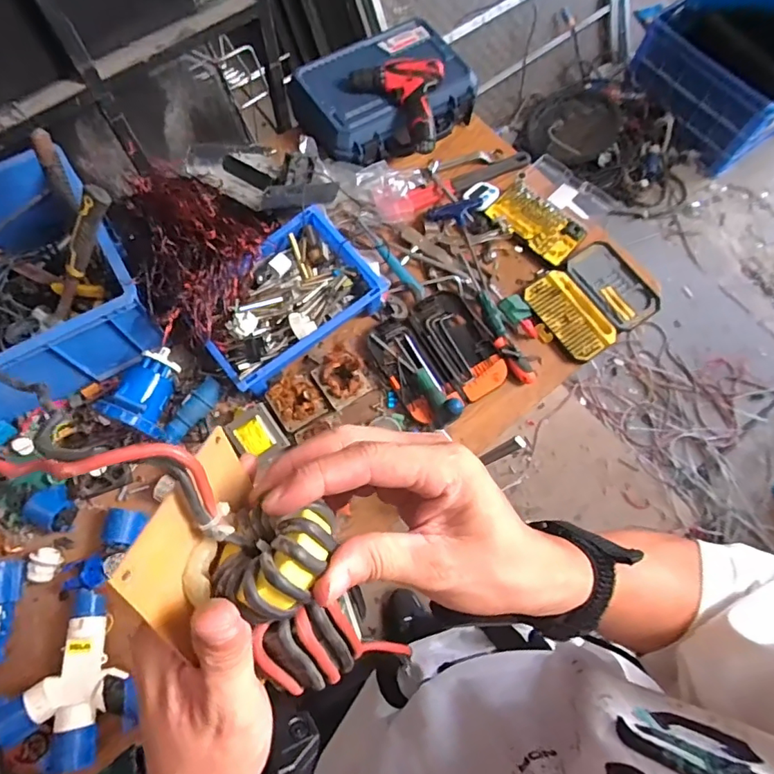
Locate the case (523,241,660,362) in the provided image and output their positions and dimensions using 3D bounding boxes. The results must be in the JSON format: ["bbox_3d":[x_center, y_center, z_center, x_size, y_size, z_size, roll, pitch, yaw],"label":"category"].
[{"bbox_3d":[0.395,-0.169,0.976,0.240,0.026,0.184,-34,74,-14],"label":"case"}]

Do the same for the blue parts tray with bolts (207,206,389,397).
[{"bbox_3d":[-0.180,-0.151,0.896,0.312,0.093,0.204,-39,75,-15],"label":"blue parts tray with bolts"}]

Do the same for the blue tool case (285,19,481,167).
[{"bbox_3d":[-0.007,-0.623,1.054,0.361,0.088,0.267,-27,73,-12],"label":"blue tool case"}]

